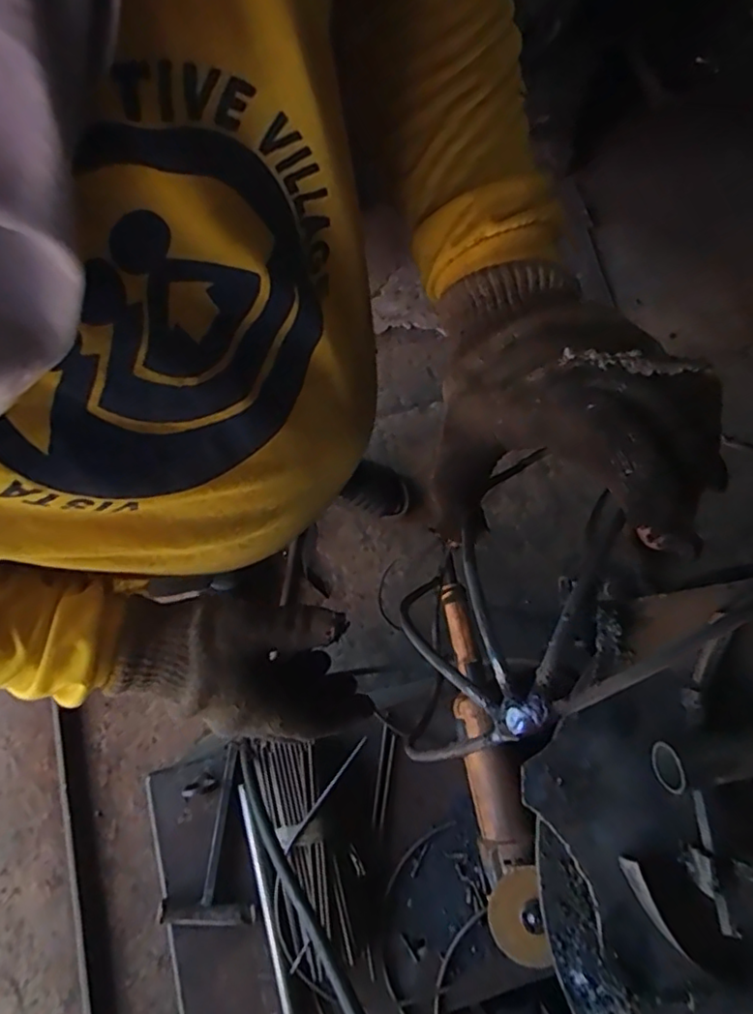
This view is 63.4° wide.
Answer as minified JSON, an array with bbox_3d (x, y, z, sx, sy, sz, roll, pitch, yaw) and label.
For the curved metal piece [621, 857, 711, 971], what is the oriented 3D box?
[{"bbox_3d":[0.187,0.269,0.401,0.012,0.018,0.082,-32,82,-12],"label":"curved metal piece"}]

